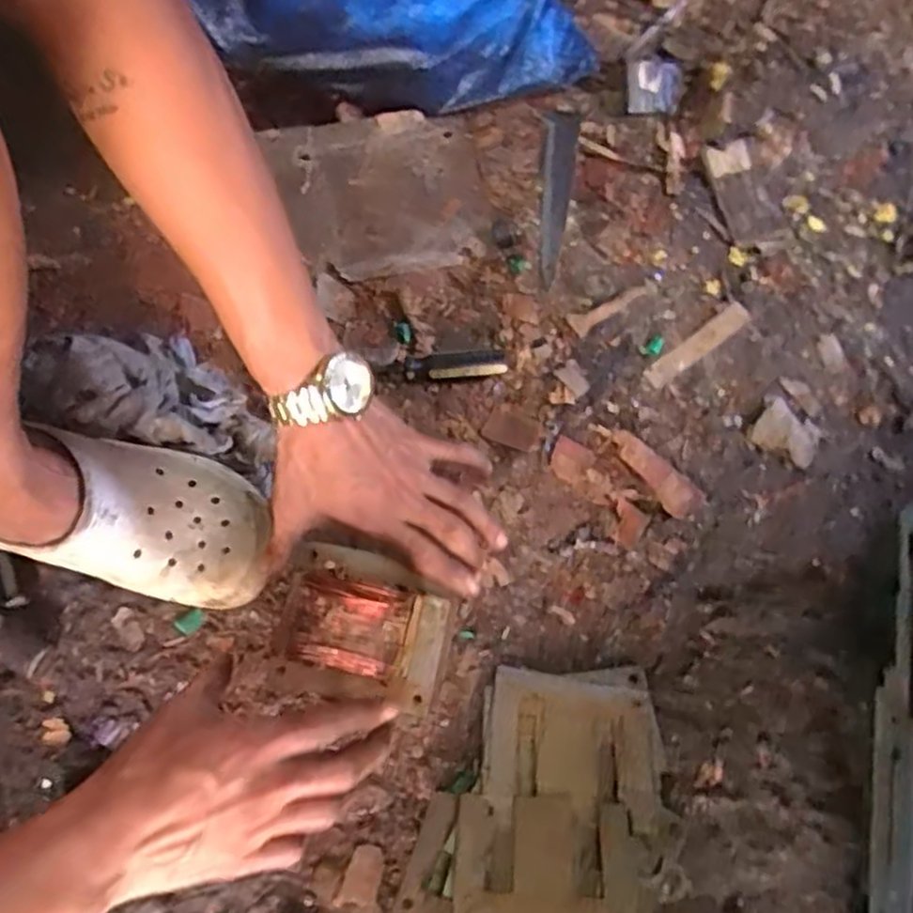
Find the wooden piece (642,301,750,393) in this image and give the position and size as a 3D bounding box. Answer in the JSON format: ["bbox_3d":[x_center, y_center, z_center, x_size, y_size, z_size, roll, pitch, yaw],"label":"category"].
[{"bbox_3d":[0.207,-0.096,0.629,0.105,0.007,0.020,-36,73,-10],"label":"wooden piece"}]

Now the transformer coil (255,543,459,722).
[{"bbox_3d":[-0.064,0.113,0.466,0.107,0.082,0.085,15,72,8],"label":"transformer coil"}]

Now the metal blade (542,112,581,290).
[{"bbox_3d":[0.088,-0.241,0.671,0.032,0.004,0.182,8,71,5],"label":"metal blade"}]

